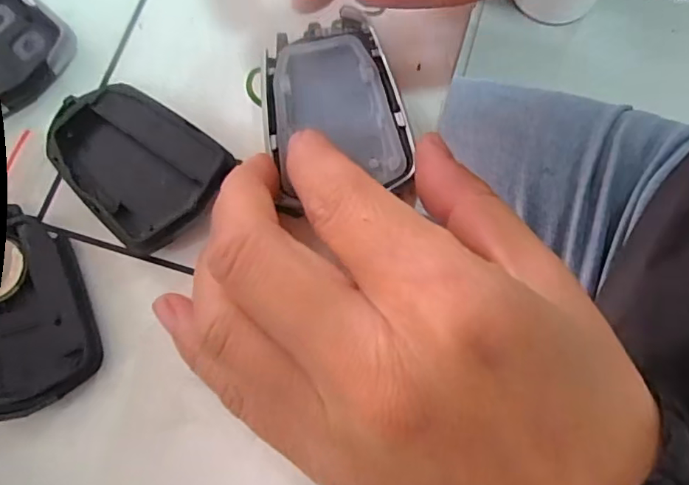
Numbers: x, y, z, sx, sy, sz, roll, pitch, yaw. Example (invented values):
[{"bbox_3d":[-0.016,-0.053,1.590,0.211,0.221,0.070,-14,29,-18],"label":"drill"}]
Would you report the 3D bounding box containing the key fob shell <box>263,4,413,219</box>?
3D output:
[{"bbox_3d":[-0.005,-0.040,0.159,0.040,0.007,0.054,-16,75,-3],"label":"key fob shell"}]

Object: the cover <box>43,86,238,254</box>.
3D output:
[{"bbox_3d":[-0.062,-0.025,0.157,0.055,0.008,0.038,40,78,8],"label":"cover"}]

